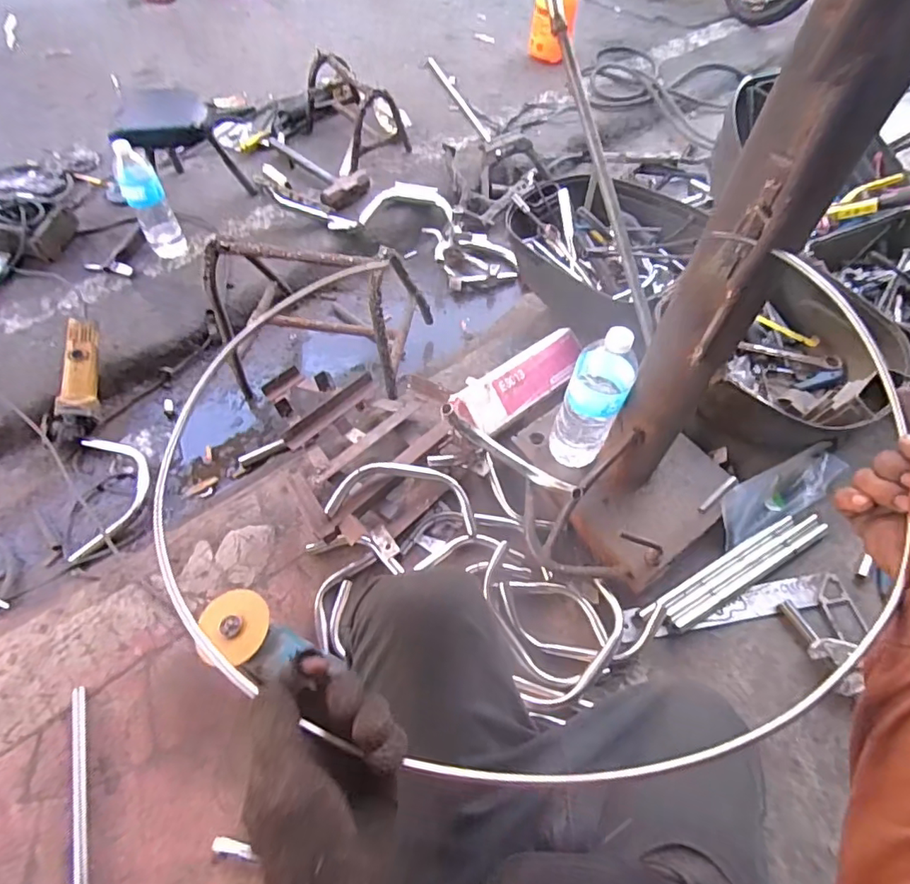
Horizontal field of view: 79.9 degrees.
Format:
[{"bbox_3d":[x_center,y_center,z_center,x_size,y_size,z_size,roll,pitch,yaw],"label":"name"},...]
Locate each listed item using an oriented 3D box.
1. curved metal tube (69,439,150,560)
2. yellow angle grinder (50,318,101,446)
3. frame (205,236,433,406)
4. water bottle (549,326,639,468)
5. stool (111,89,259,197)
[{"bbox_3d":[-0.654,0.090,1.029,0.127,0.044,0.263,-11,55,-6],"label":"curved metal tube"},{"bbox_3d":[-0.763,-0.123,1.104,0.059,0.070,0.260,-1,79,-1],"label":"yellow angle grinder"},{"bbox_3d":[-0.273,-0.273,1.105,0.393,0.314,0.303,9,58,4],"label":"frame"},{"bbox_3d":[0.192,-0.054,0.761,0.079,0.246,0.066,21,59,12],"label":"water bottle"},{"bbox_3d":[-0.681,-0.732,1.345,0.241,0.220,0.247,-26,62,-17],"label":"stool"}]

